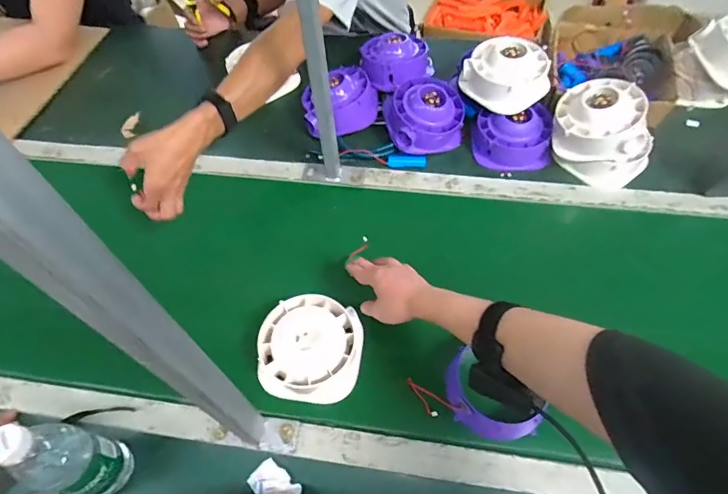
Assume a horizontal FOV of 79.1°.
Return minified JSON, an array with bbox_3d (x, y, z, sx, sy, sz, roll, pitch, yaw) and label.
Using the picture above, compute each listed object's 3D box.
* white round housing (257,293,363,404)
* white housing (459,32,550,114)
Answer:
[{"bbox_3d":[-0.074,0.135,0.601,0.133,0.038,0.131,4,58,5],"label":"white round housing"},{"bbox_3d":[0.252,-0.308,0.770,0.125,0.069,0.132,-1,57,2],"label":"white housing"}]

